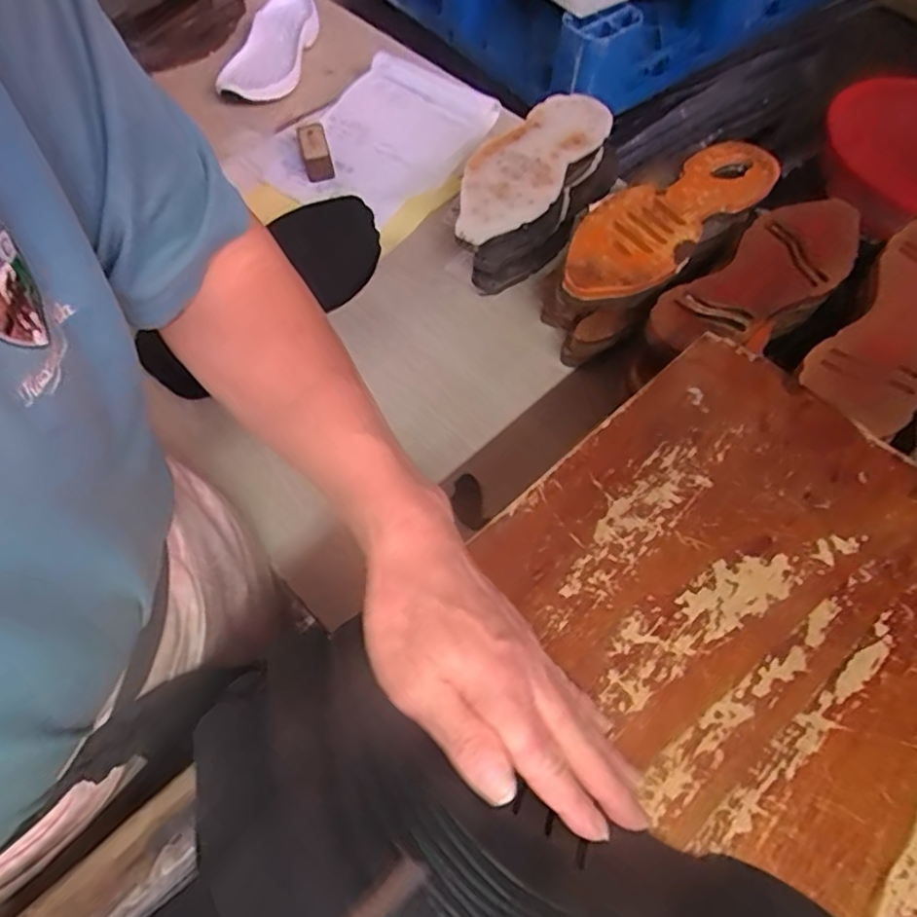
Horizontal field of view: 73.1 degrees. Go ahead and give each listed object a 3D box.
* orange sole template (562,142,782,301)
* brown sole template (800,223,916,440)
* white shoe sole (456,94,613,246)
[{"bbox_3d":[0.211,-0.246,0.617,0.098,0.024,0.309,41,63,19],"label":"orange sole template"},{"bbox_3d":[0.406,-0.130,0.544,0.101,0.026,0.287,39,67,17],"label":"brown sole template"},{"bbox_3d":[0.072,-0.324,0.683,0.101,0.023,0.264,28,64,14],"label":"white shoe sole"}]

